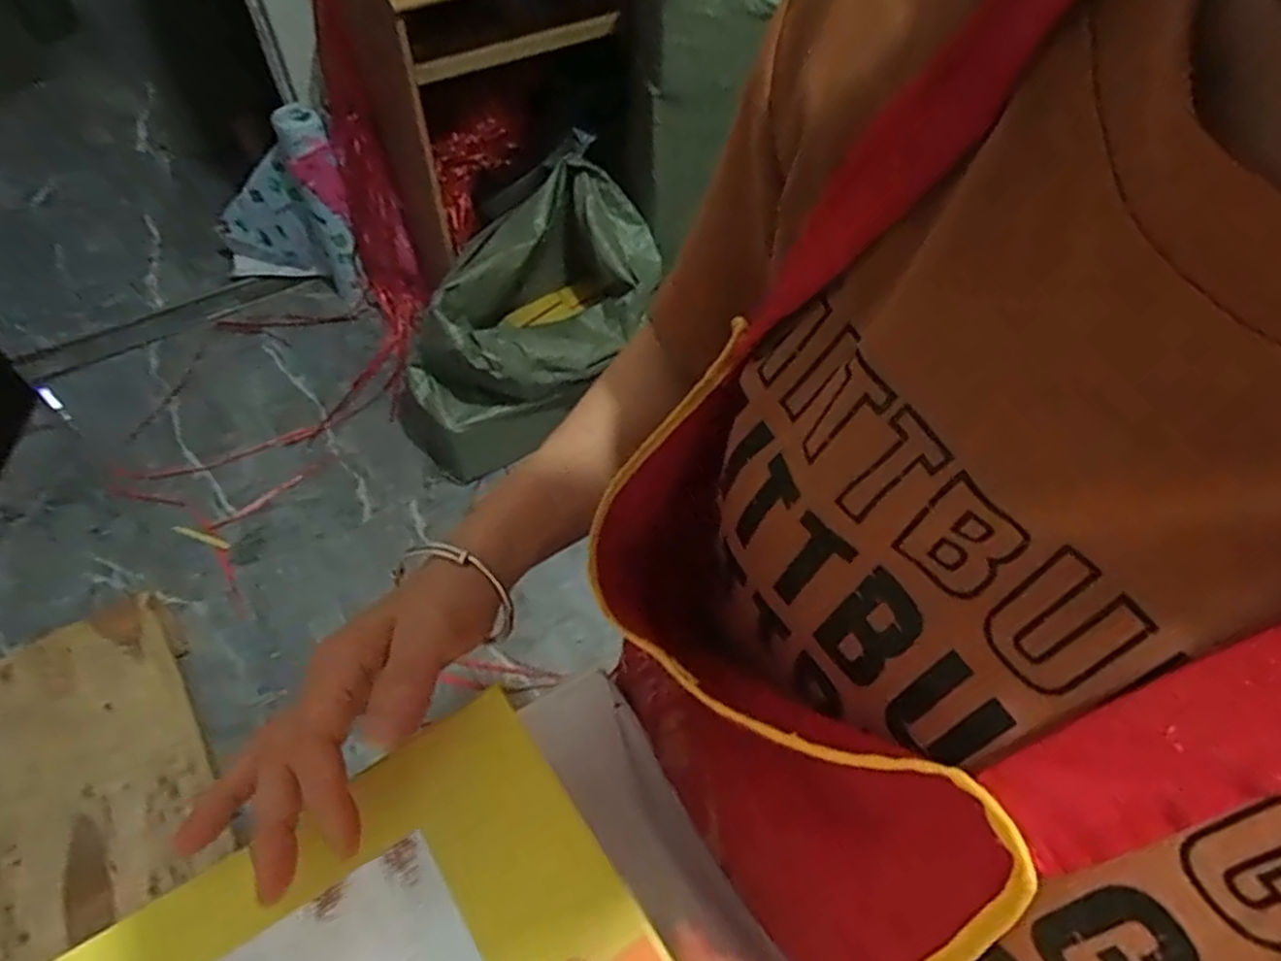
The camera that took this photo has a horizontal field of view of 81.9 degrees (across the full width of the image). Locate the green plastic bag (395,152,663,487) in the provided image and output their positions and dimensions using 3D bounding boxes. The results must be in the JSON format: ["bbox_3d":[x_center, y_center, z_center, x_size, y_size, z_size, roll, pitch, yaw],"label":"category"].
[{"bbox_3d":[-0.228,-0.307,1.555,0.577,0.441,0.323,-33,61,-23],"label":"green plastic bag"}]

